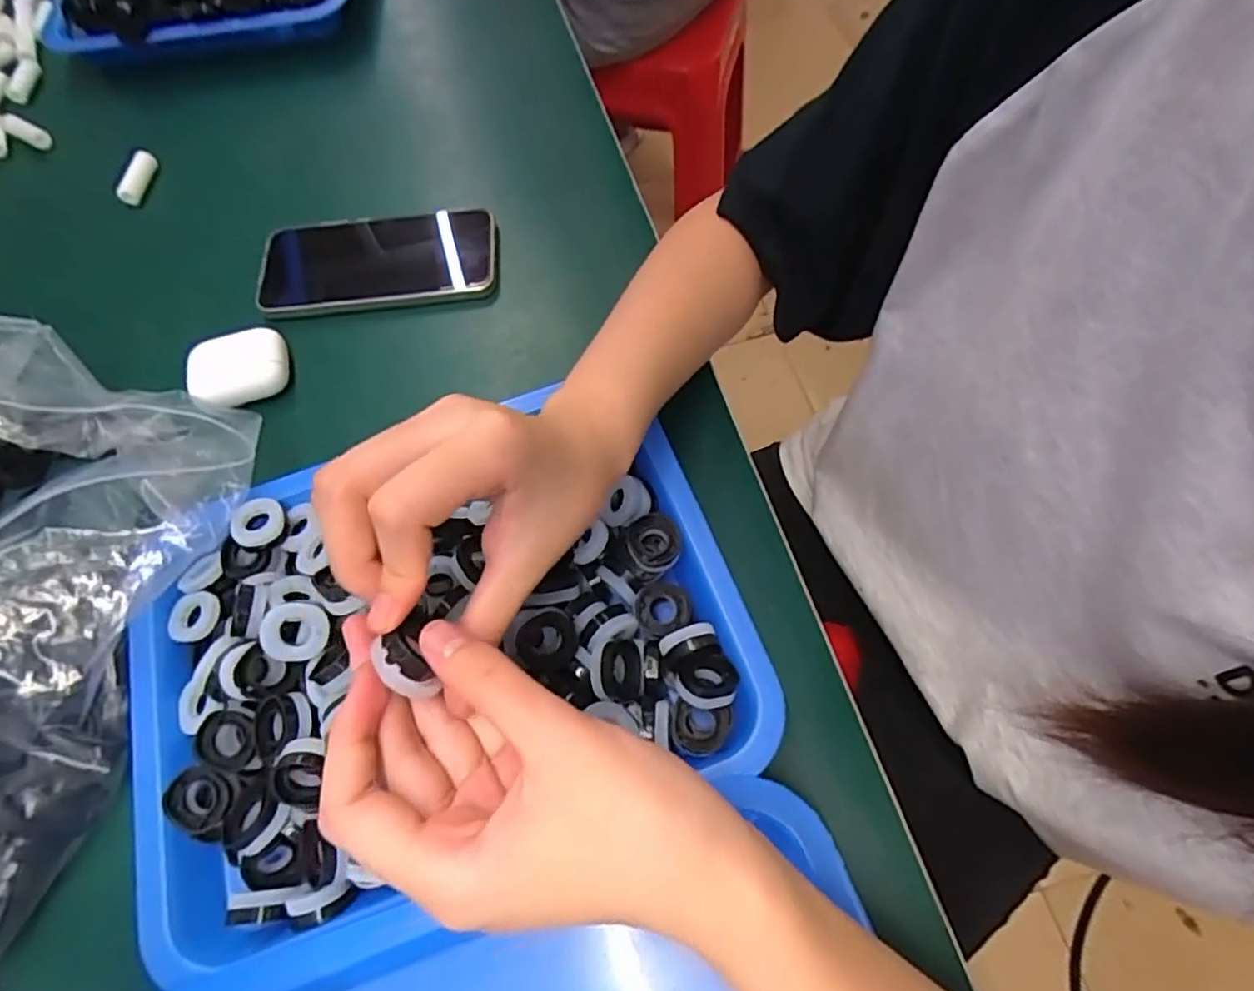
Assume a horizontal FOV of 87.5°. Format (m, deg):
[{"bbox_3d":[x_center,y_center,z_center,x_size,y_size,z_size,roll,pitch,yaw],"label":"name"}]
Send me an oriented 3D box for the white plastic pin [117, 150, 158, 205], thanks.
[{"bbox_3d":[-0.365,-0.239,0.489,0.013,0.017,0.043,16,80,10],"label":"white plastic pin"}]

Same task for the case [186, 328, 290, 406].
[{"bbox_3d":[-0.237,-0.076,0.407,0.056,0.026,0.043,-22,66,-7],"label":"case"}]

